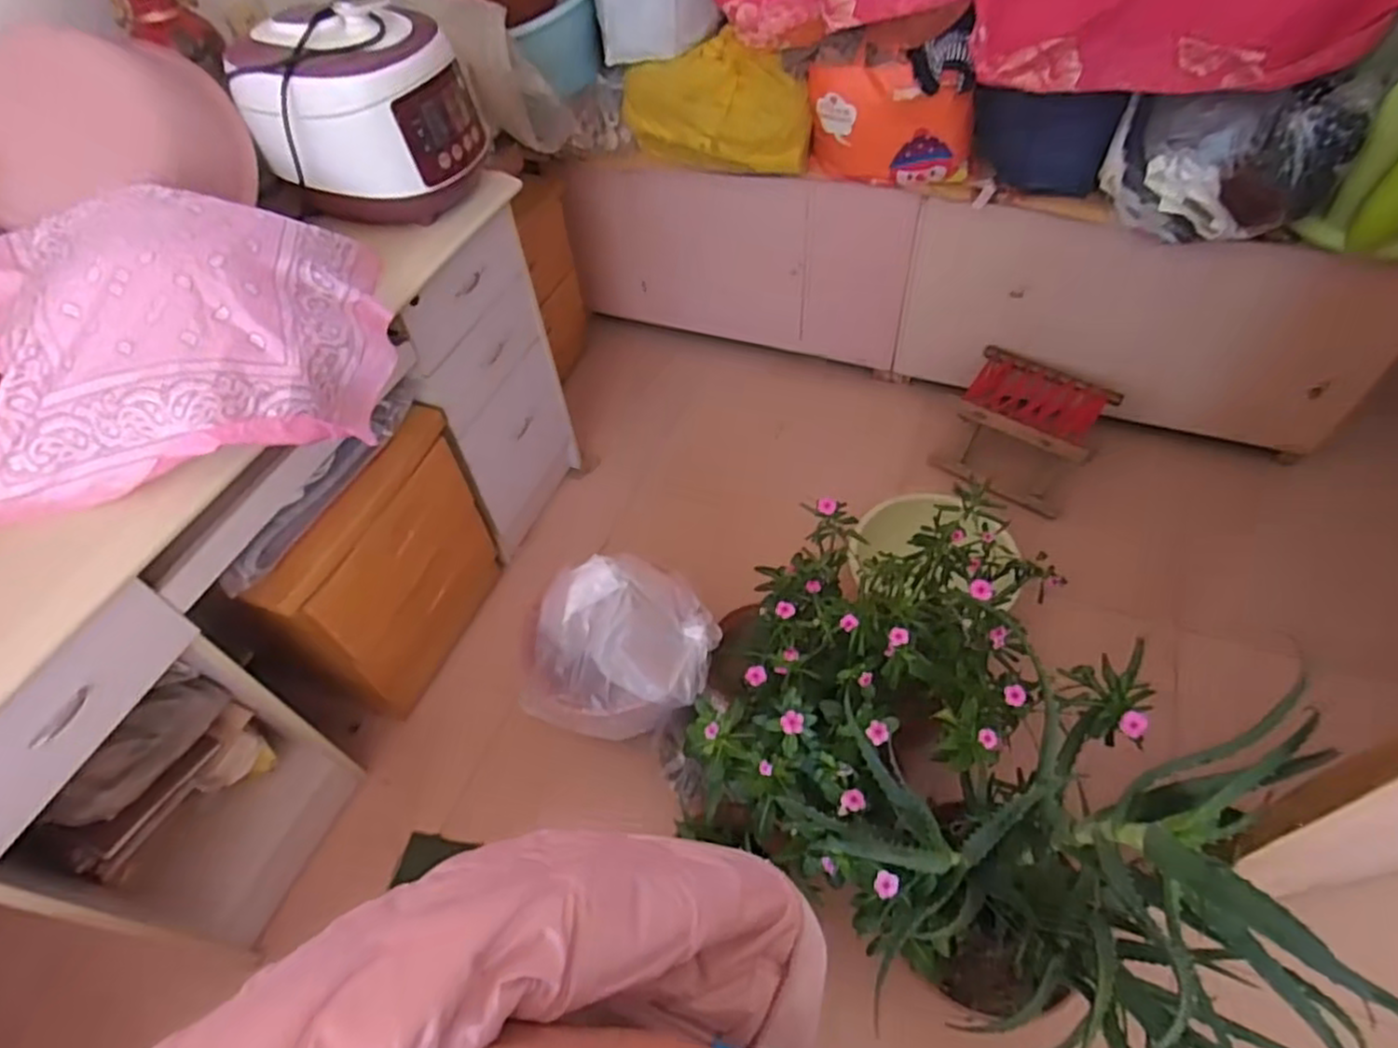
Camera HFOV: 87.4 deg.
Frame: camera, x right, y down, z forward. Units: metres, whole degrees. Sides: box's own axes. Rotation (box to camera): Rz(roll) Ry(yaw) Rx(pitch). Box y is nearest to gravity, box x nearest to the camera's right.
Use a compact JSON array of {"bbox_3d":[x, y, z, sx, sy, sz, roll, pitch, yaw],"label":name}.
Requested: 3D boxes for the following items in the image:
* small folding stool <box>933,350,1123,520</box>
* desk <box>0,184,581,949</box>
[{"bbox_3d":[0.752,-0.223,1.693,0.313,0.207,0.271,31,61,25],"label":"small folding stool"},{"bbox_3d":[-0.737,0.007,1.288,0.481,0.753,1.161,17,56,17],"label":"desk"}]

